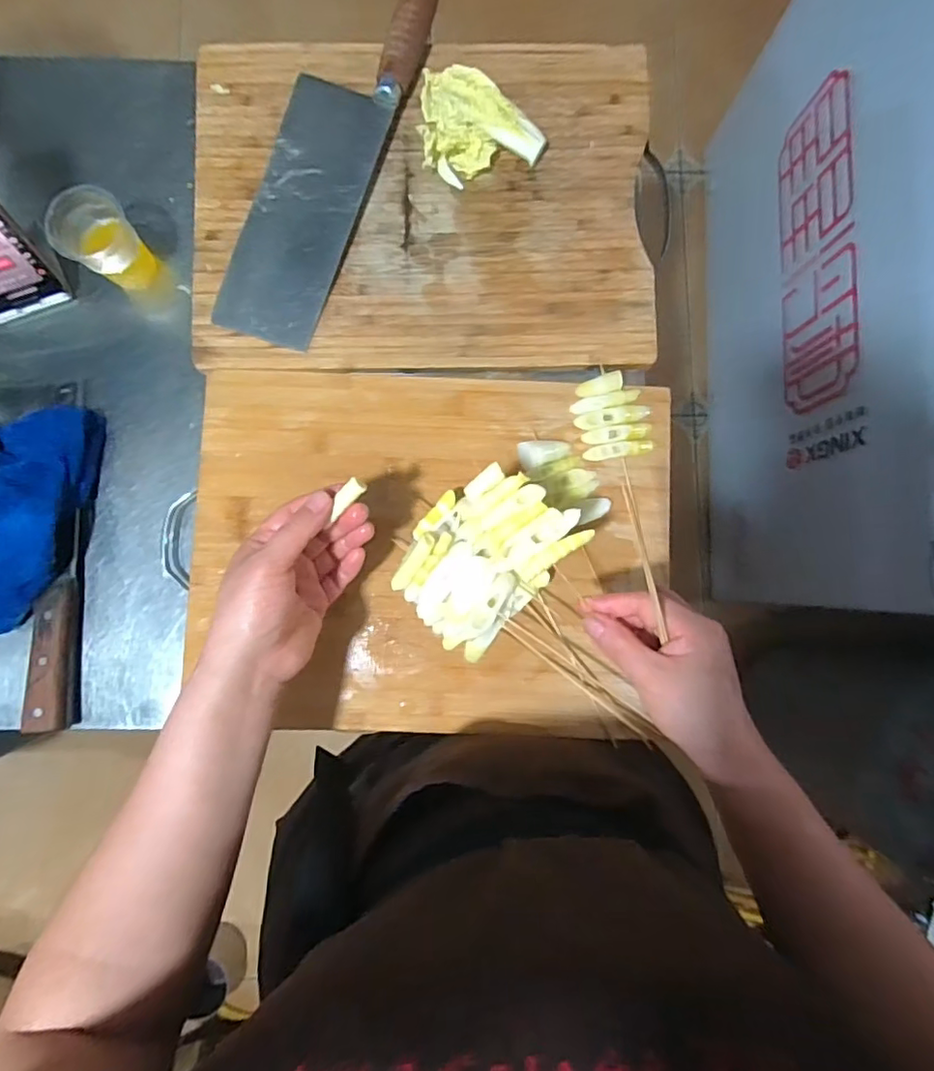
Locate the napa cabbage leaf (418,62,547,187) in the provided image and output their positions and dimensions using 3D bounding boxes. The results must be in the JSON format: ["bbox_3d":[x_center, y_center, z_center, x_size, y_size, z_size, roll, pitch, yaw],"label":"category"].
[{"bbox_3d":[0.000,-0.345,0.486,0.076,0.029,0.113,-44,88,-5],"label":"napa cabbage leaf"}]

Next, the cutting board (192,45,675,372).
[{"bbox_3d":[-0.036,-0.287,0.496,0.395,0.019,0.290,-1,86,-2],"label":"cutting board"}]

